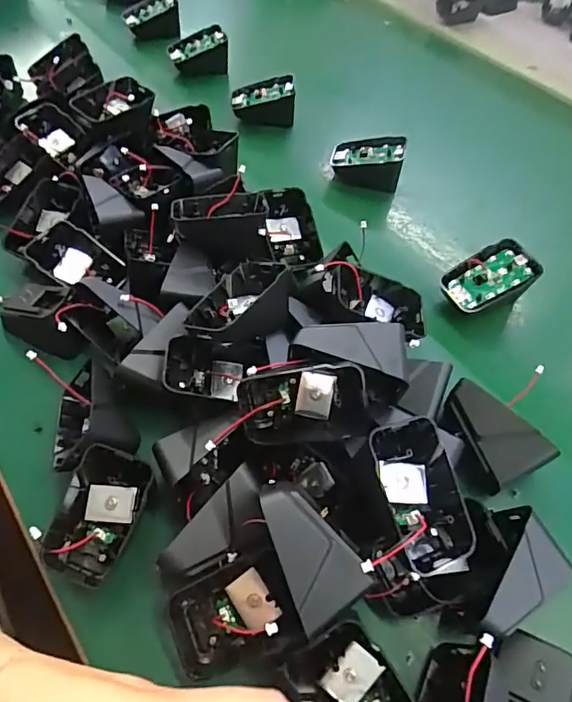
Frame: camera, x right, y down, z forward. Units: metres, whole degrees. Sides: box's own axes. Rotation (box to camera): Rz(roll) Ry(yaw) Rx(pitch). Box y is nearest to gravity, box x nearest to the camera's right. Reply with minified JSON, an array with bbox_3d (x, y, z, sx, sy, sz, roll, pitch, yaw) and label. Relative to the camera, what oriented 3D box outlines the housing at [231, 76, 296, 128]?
[{"bbox_3d":[-0.023,-0.268,0.540,0.071,0.032,0.045,10,58,4],"label":"housing"}]

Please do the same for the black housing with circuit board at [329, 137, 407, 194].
[{"bbox_3d":[0.078,-0.182,0.490,0.068,0.039,0.047,15,58,7],"label":"black housing with circuit board"}]

